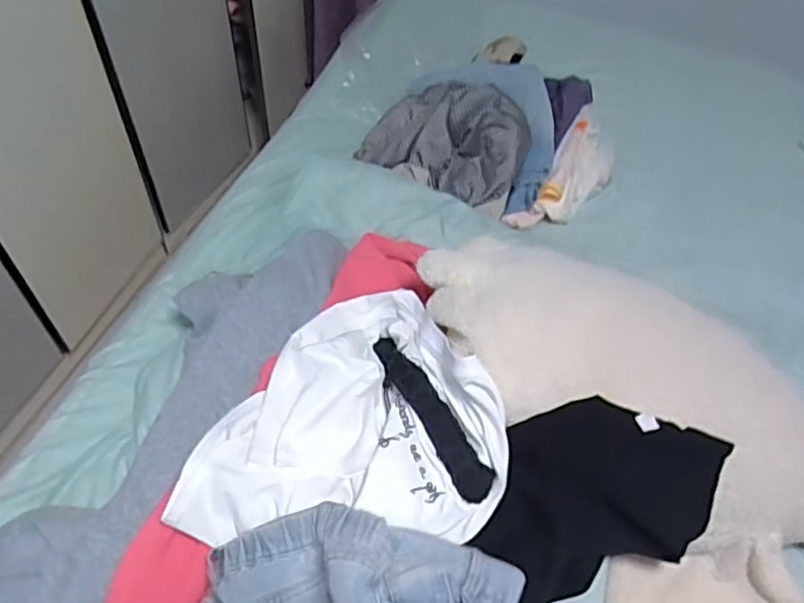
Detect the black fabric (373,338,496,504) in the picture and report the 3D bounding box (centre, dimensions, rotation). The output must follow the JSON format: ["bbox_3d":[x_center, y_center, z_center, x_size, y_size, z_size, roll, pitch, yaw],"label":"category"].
[{"bbox_3d":[0.024,0.131,0.809,0.054,0.065,0.248,-25,60,-20],"label":"black fabric"}]

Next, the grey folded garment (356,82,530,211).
[{"bbox_3d":[0.081,-0.294,1.189,0.277,0.122,0.220,36,59,20],"label":"grey folded garment"}]

